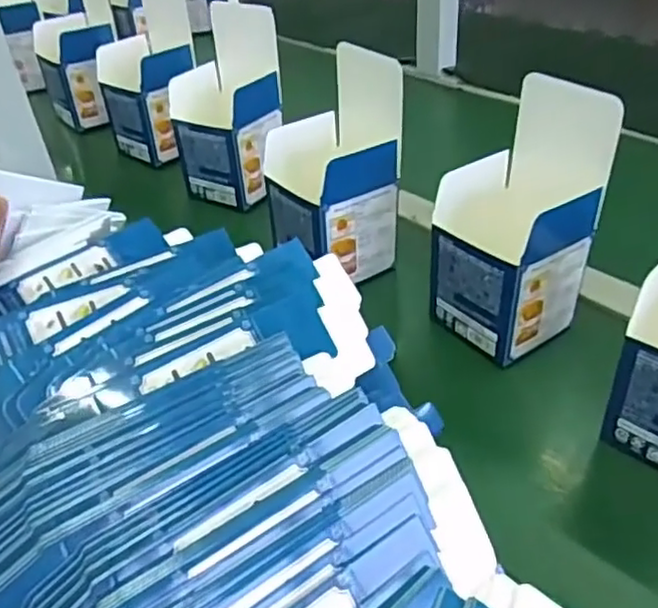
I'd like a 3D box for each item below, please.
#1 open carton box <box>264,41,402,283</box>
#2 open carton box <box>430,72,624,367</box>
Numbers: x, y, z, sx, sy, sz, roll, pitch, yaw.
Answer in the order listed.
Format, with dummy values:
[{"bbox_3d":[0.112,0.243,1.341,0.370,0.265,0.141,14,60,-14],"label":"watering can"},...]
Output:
[{"bbox_3d":[-0.002,-0.114,0.565,0.098,0.164,0.101,-27,43,-23],"label":"open carton box"},{"bbox_3d":[0.124,-0.059,0.478,0.089,0.174,0.095,-29,44,-26],"label":"open carton box"}]

